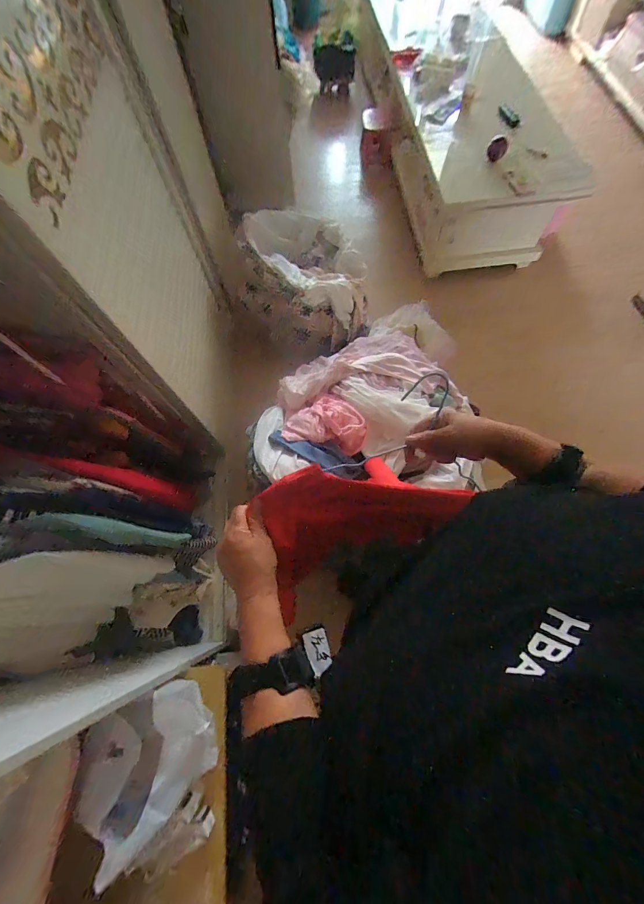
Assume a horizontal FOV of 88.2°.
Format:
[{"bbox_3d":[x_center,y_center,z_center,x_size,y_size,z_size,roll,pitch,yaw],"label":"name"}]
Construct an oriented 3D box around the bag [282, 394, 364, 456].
[{"bbox_3d":[0.012,-0.100,0.943,0.233,0.069,0.192,12,70,7],"label":"bag"}]

